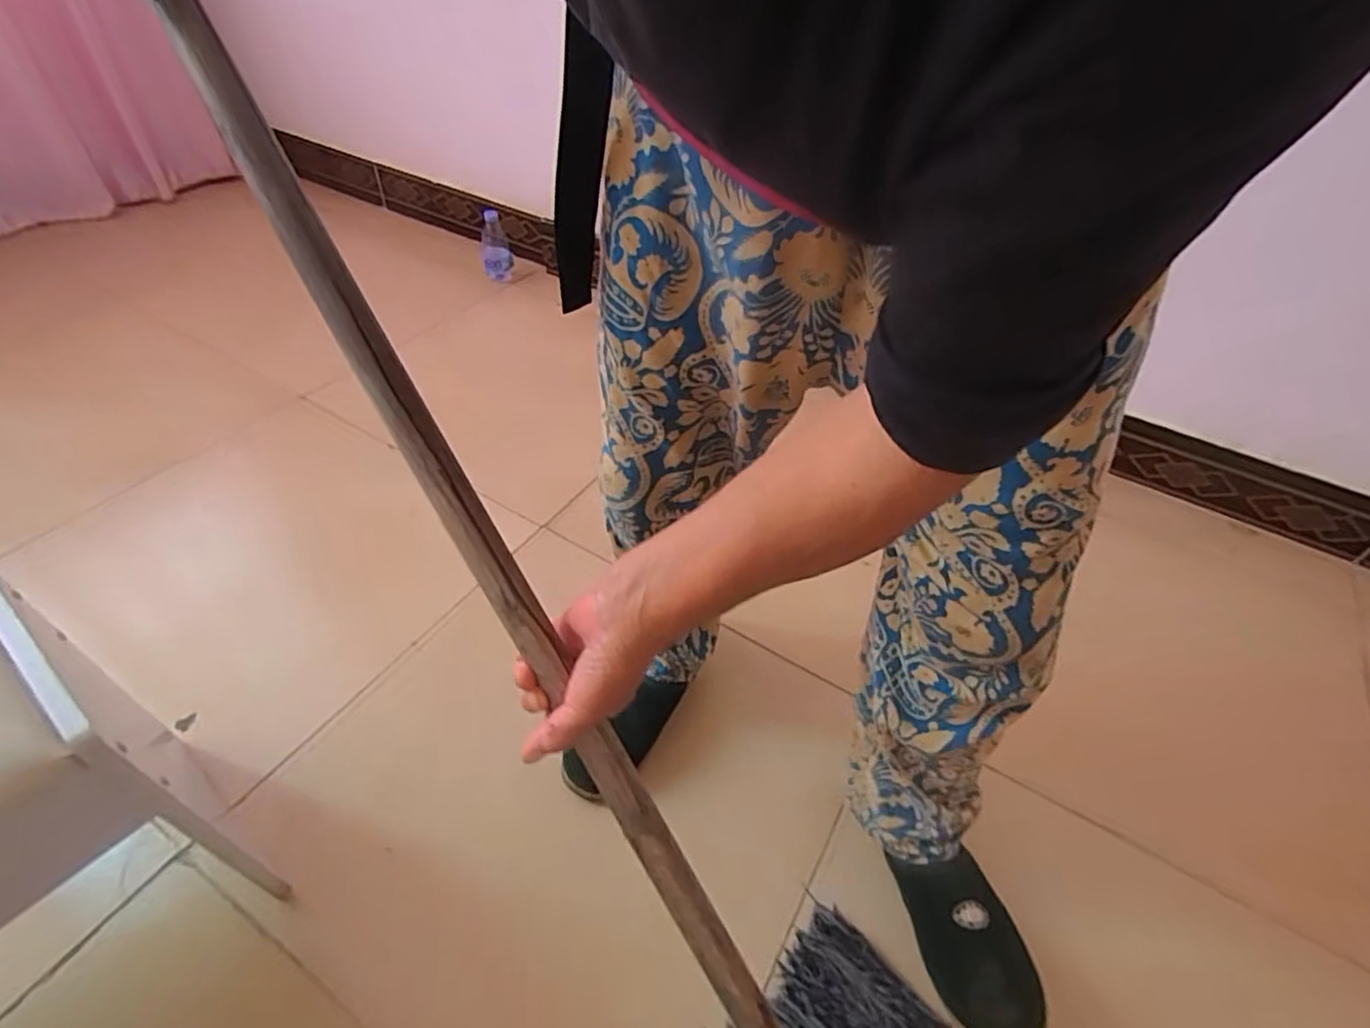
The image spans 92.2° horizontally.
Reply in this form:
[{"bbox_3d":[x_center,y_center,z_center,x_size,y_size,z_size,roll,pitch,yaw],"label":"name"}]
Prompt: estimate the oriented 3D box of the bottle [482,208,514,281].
[{"bbox_3d":[-0.469,-0.664,1.640,0.074,0.149,0.074,-4,43,-13],"label":"bottle"}]

